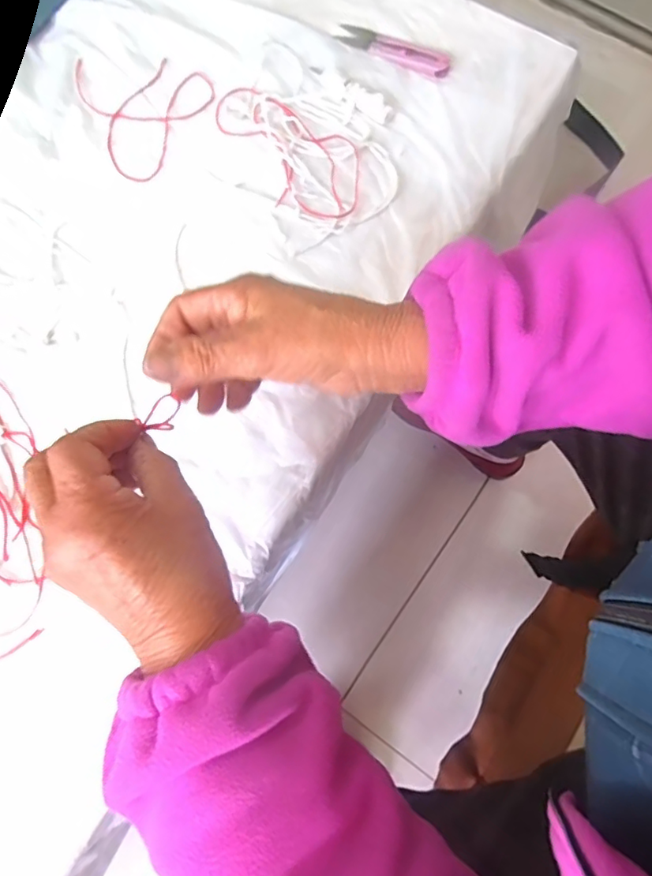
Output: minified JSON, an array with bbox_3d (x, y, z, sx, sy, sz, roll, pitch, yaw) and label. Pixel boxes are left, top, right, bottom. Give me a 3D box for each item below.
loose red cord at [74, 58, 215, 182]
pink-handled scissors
[{"bbox_3d":[-0.167,-0.279,0.444,0.119,0.008,0.112,31,80,8],"label":"loose red cord"},{"bbox_3d":[0.057,-0.330,0.450,0.099,0.004,0.027,22,79,6],"label":"pink-handled scissors"}]

